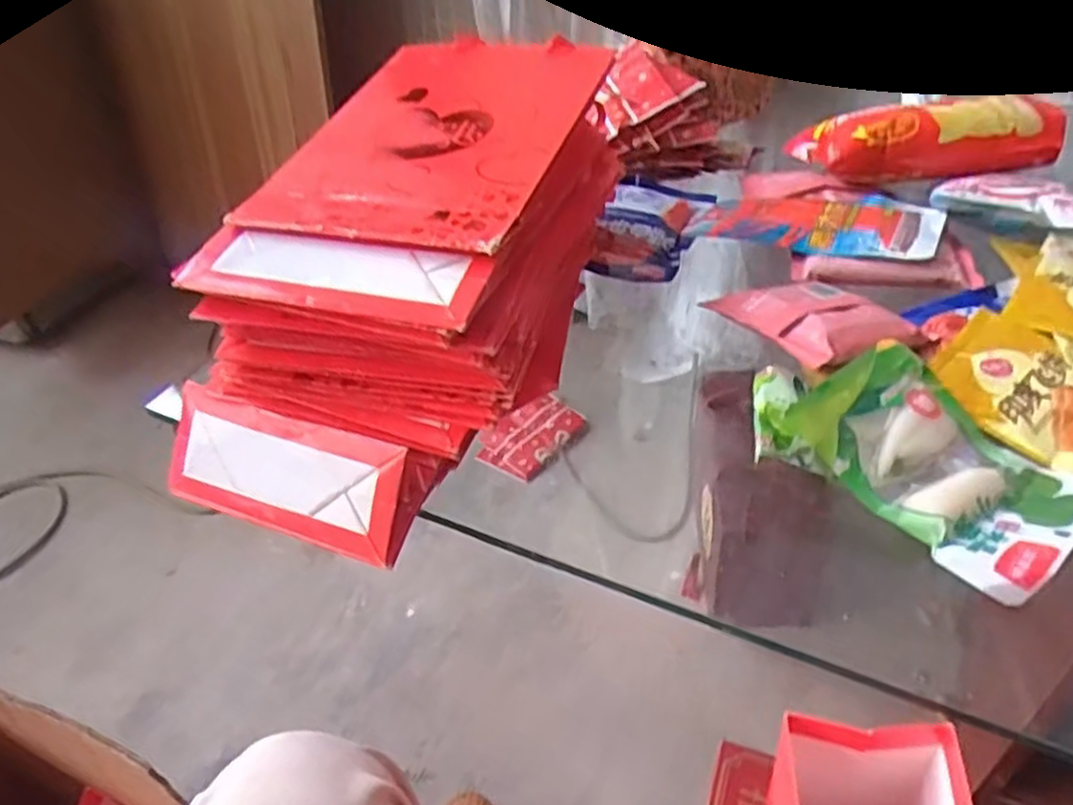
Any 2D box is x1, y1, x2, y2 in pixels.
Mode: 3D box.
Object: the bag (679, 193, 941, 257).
[{"bbox_3d":[0.236,-0.157,0.639,0.193,0.027,0.109,12,45,21],"label":"bag"}]

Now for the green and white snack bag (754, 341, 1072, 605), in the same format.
[{"bbox_3d":[0.225,0.026,0.439,0.182,0.047,0.129,27,52,33],"label":"green and white snack bag"}]

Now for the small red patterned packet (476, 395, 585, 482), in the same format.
[{"bbox_3d":[-0.011,0.049,1.140,0.105,0.015,0.151,32,65,22],"label":"small red patterned packet"}]

